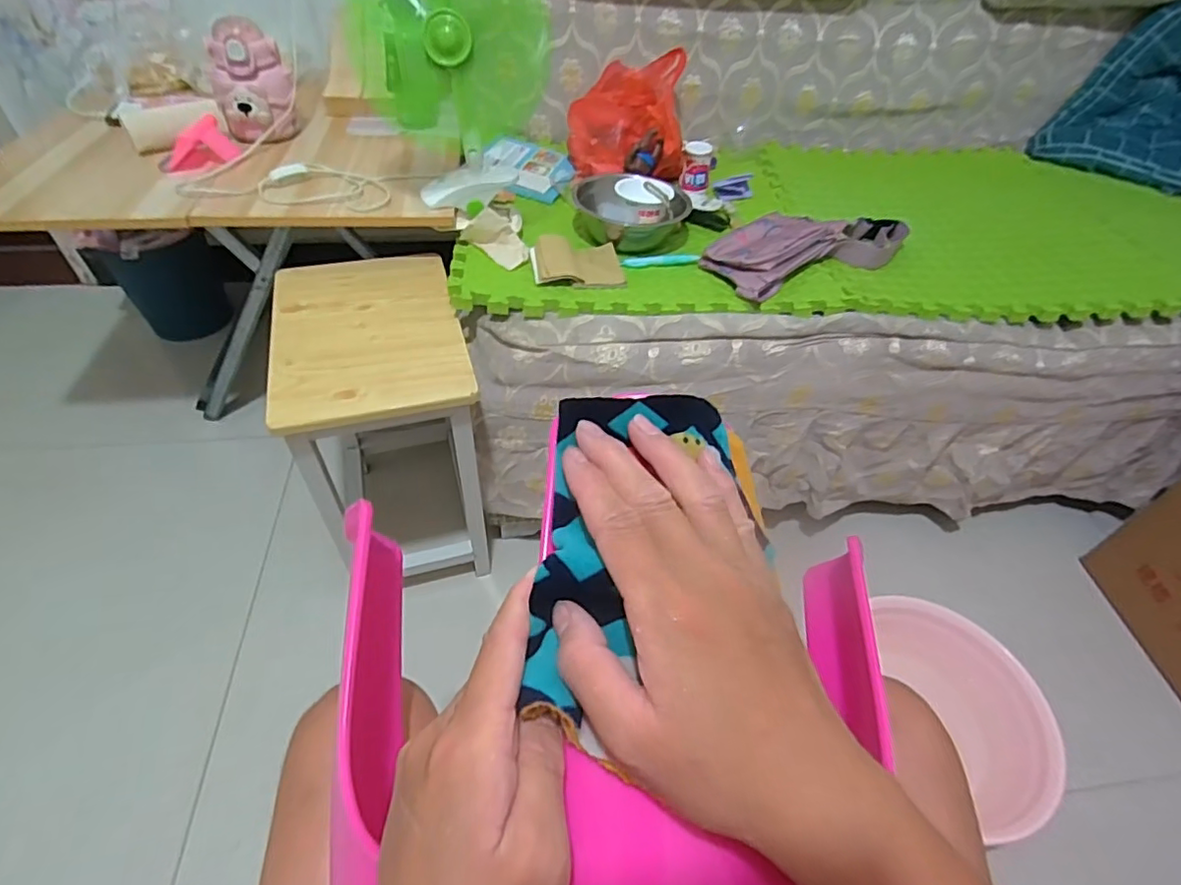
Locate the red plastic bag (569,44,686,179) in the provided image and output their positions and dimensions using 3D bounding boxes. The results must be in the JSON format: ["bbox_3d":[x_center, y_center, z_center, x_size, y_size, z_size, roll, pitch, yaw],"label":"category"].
[{"bbox_3d":[0.066,-0.617,1.100,0.214,0.153,0.251,3,47,-1],"label":"red plastic bag"}]

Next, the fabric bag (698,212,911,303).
[{"bbox_3d":[0.350,-0.326,0.948,0.388,0.056,0.172,-23,52,-23],"label":"fabric bag"}]

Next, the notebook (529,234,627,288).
[{"bbox_3d":[-0.018,-0.272,0.857,0.132,0.028,0.105,-5,48,-9],"label":"notebook"}]

